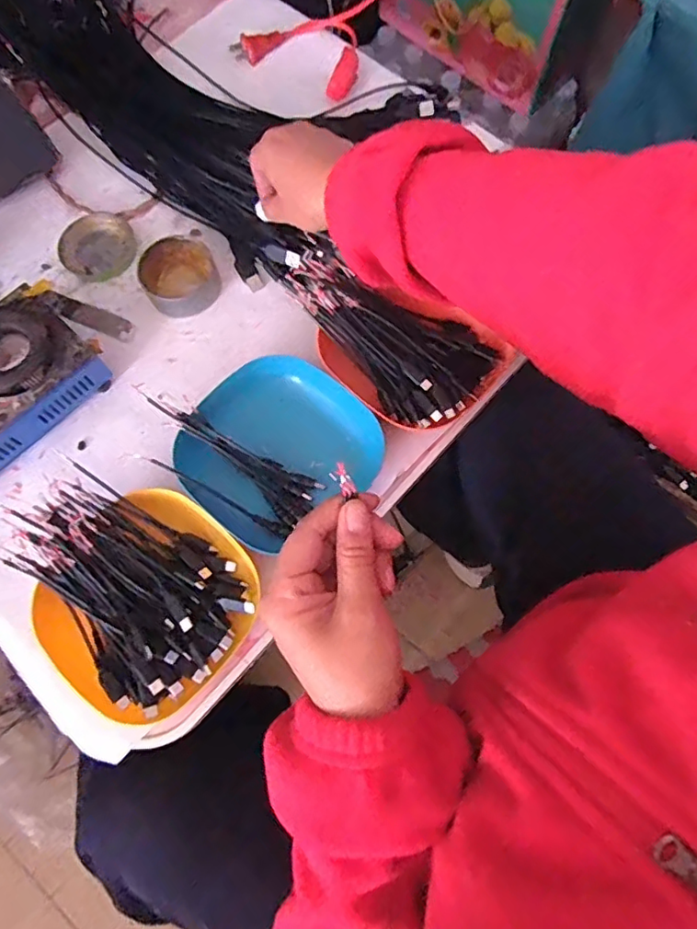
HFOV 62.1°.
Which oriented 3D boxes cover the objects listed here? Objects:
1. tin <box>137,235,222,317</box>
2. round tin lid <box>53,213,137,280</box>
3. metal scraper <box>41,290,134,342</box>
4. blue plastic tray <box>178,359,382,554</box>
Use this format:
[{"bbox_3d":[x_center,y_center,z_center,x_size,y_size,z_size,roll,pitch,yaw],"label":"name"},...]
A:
[{"bbox_3d":[-0.145,-0.162,0.500,0.062,0.022,0.062,0,74,-1],"label":"tin"},{"bbox_3d":[-0.227,-0.198,0.525,0.065,0.005,0.066,0,74,-1],"label":"round tin lid"},{"bbox_3d":[-0.228,-0.131,0.506,0.092,0.004,0.019,23,76,10],"label":"metal scraper"},{"bbox_3d":[-0.054,-0.009,0.446,0.129,0.035,0.133,43,78,11],"label":"blue plastic tray"}]

